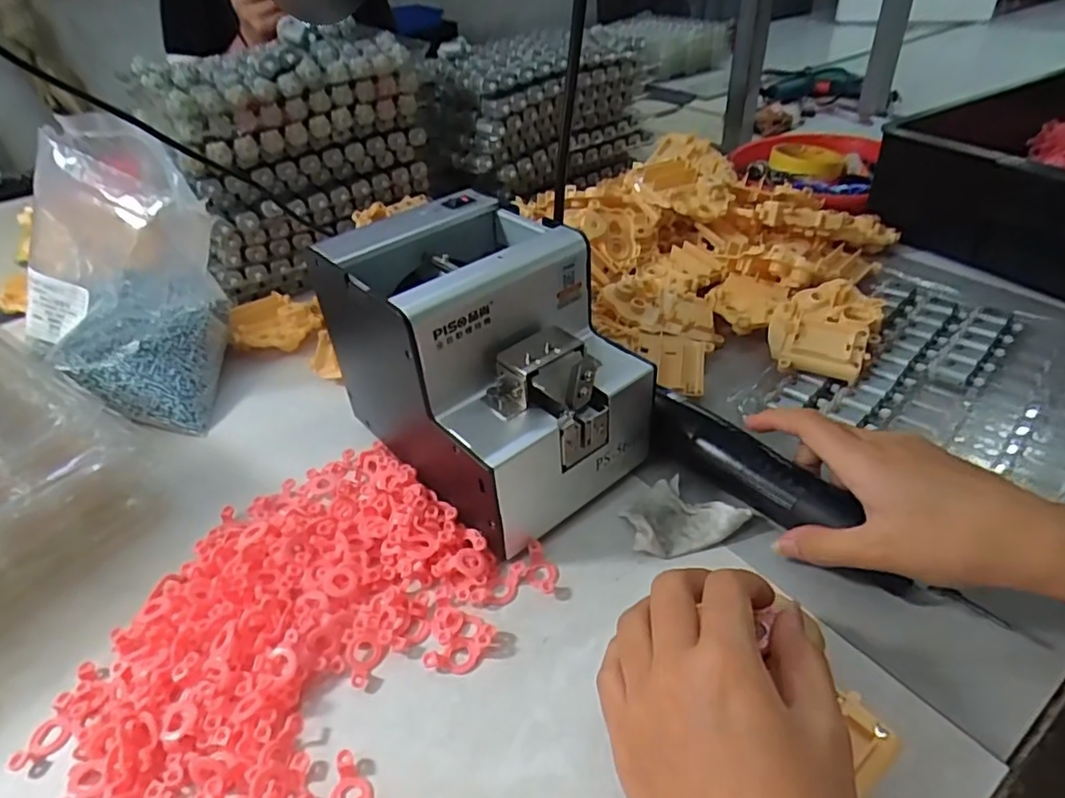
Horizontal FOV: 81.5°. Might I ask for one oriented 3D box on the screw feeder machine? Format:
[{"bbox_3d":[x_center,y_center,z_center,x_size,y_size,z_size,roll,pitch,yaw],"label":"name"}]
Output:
[{"bbox_3d":[-0.030,-0.022,0.391,0.126,0.151,0.173,-30,45,-27],"label":"screw feeder machine"}]

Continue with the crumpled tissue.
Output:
[{"bbox_3d":[0.088,0.066,0.370,0.068,0.014,0.050,-11,39,-9],"label":"crumpled tissue"}]

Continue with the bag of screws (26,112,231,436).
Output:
[{"bbox_3d":[-0.290,-0.075,0.444,0.122,0.213,0.091,-33,47,-31],"label":"bag of screws"}]

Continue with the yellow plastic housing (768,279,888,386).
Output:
[{"bbox_3d":[0.215,-0.050,0.460,0.070,0.037,0.092,16,44,24],"label":"yellow plastic housing"}]

